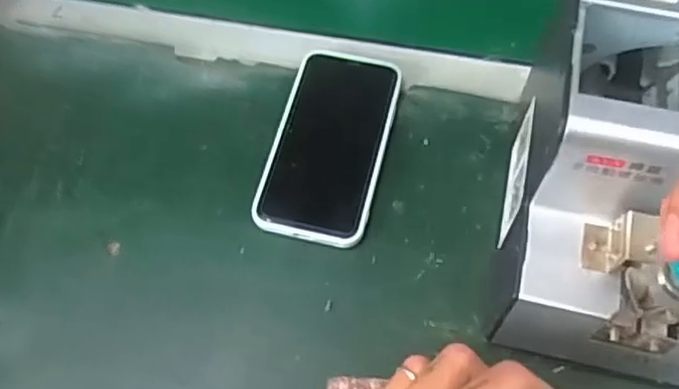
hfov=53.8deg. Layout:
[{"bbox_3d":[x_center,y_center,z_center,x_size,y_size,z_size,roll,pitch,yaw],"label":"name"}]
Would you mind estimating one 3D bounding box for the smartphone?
[{"bbox_3d":[-0.006,-0.037,0.460,0.075,0.012,0.147,12,63,7],"label":"smartphone"}]

